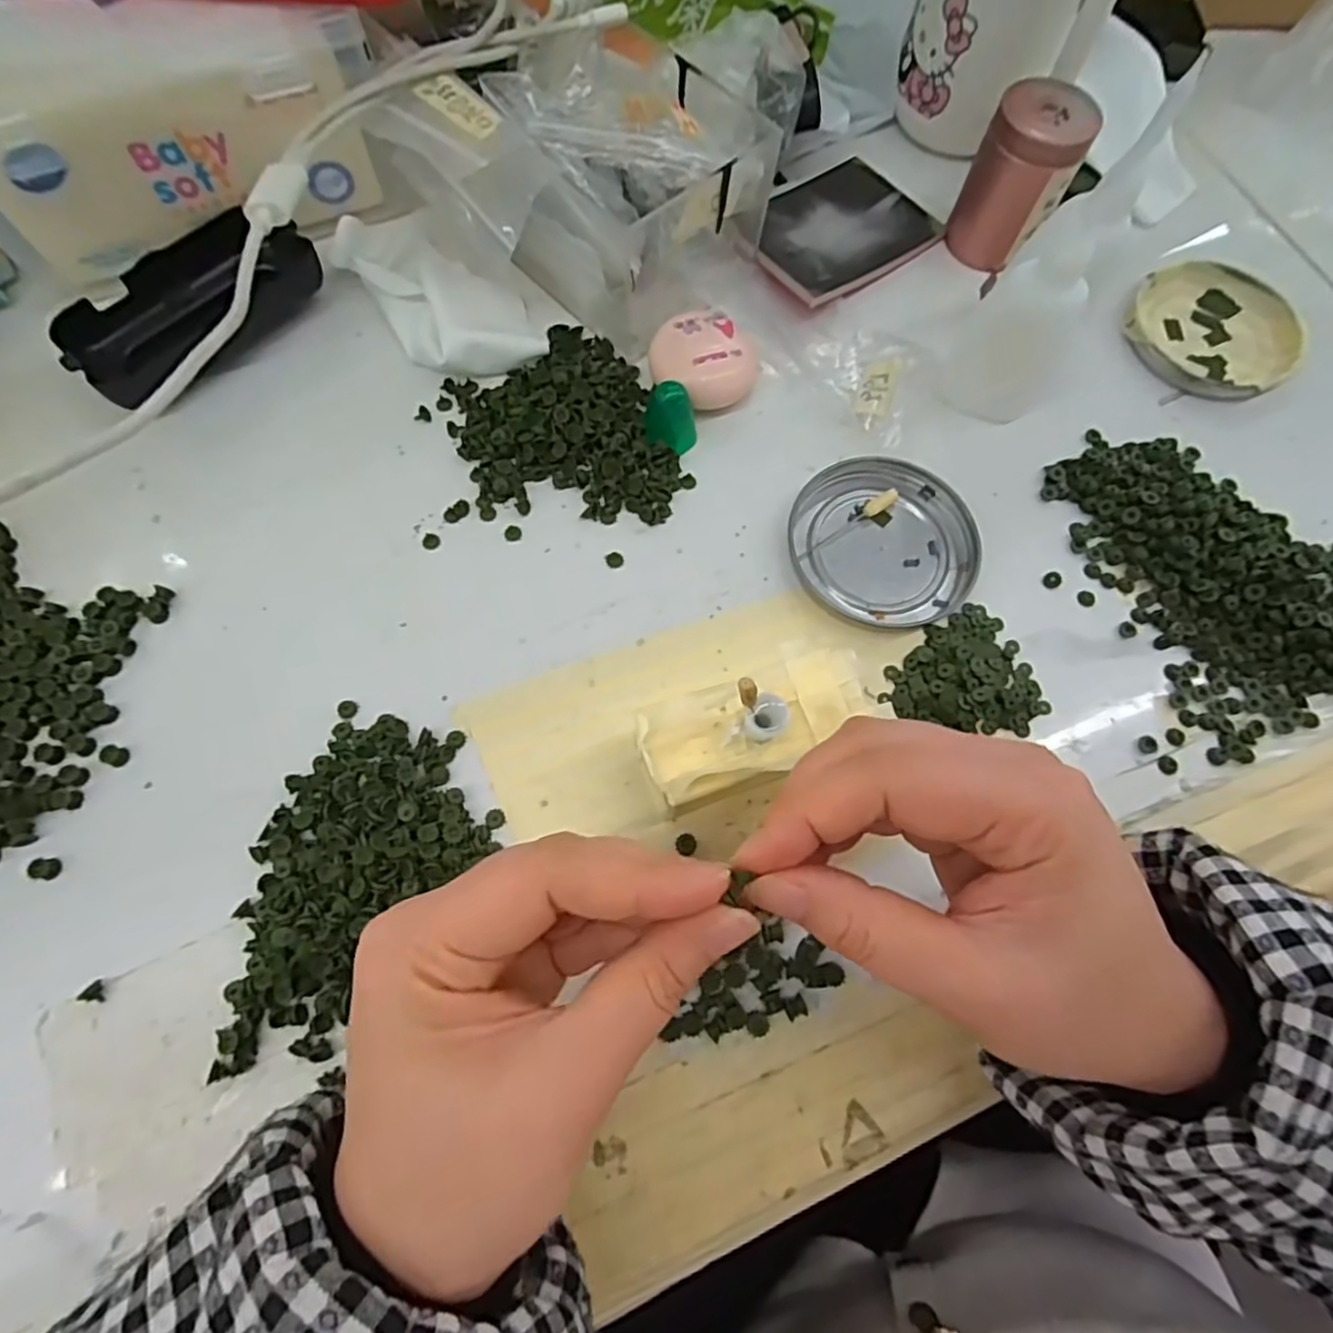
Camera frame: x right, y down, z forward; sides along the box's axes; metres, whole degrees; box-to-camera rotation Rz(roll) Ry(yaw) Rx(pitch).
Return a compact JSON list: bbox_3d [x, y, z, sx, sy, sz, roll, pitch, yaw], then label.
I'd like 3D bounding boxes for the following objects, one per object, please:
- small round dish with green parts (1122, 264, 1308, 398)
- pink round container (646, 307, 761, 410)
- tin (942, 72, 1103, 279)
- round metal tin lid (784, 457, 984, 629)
[{"bbox_3d":[0.271,-0.166,0.347,0.076,0.011,0.077,1,70,-2],"label":"small round dish with green parts"},{"bbox_3d":[0.015,-0.137,0.315,0.043,0.020,0.042,1,70,-2],"label":"pink round container"},{"bbox_3d":[0.168,-0.235,0.336,0.043,0.061,0.045,10,70,1],"label":"tin"},{"bbox_3d":[0.093,-0.053,0.298,0.075,0.009,0.077,1,70,-2],"label":"round metal tin lid"}]

